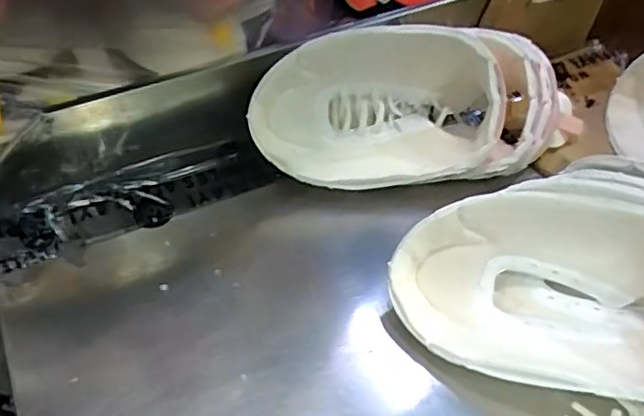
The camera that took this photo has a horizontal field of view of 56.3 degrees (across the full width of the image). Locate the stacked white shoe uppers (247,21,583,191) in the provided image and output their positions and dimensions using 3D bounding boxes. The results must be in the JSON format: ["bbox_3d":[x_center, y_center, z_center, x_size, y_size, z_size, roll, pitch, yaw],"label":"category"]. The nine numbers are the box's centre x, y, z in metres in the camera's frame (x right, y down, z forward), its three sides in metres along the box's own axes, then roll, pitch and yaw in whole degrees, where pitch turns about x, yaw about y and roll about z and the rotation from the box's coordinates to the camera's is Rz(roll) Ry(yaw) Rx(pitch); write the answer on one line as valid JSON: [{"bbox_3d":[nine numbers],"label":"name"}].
[{"bbox_3d":[0.101,-0.090,0.548,0.323,0.108,0.107,-11,47,-13],"label":"stacked white shoe uppers"}]

